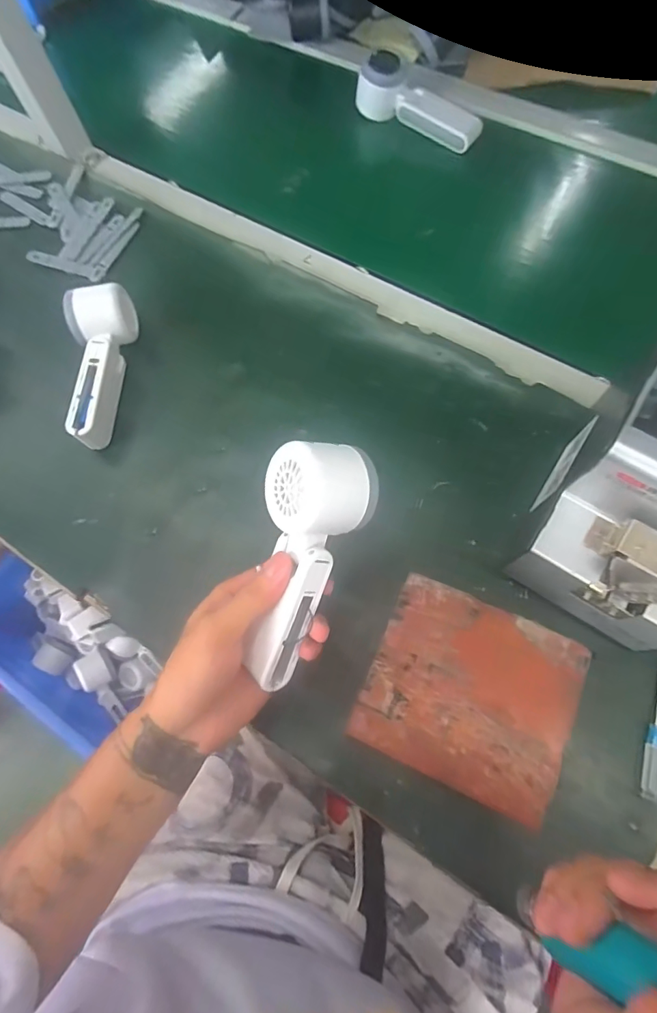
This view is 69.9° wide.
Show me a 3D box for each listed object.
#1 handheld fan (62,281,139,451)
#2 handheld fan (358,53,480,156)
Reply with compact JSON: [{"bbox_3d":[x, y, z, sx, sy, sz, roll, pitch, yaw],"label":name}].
[{"bbox_3d":[-0.232,-0.140,0.462,0.045,0.058,0.161,4,69,4],"label":"handheld fan"},{"bbox_3d":[0.117,-0.508,0.587,0.160,0.056,0.053,31,74,13],"label":"handheld fan"}]

